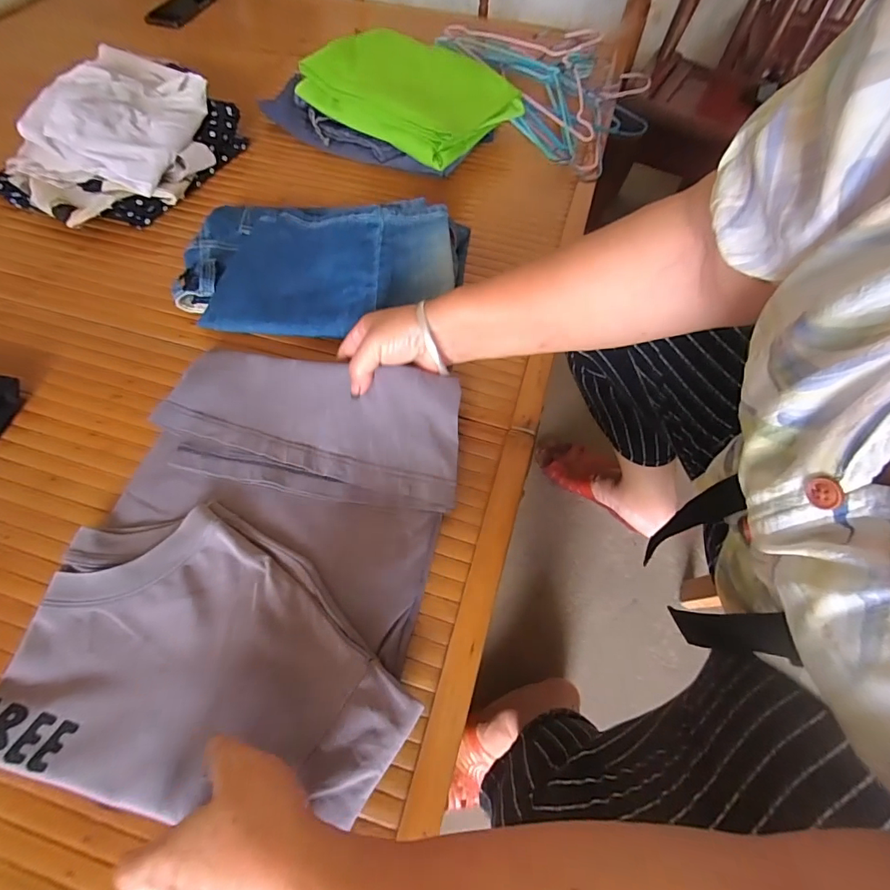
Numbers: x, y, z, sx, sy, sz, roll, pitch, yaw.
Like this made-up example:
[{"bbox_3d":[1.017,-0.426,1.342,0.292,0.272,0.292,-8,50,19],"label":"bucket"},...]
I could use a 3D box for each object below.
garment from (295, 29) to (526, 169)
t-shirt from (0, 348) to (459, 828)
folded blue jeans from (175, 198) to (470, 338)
[{"bbox_3d":[-0.045,-0.518,0.655,0.268,0.054,0.212,32,64,14],"label":"garment"},{"bbox_3d":[-0.148,0.072,0.352,0.278,0.060,0.338,11,62,4],"label":"t-shirt"},{"bbox_3d":[-0.135,-0.203,0.516,0.315,0.044,0.192,1,62,-1],"label":"folded blue jeans"}]

